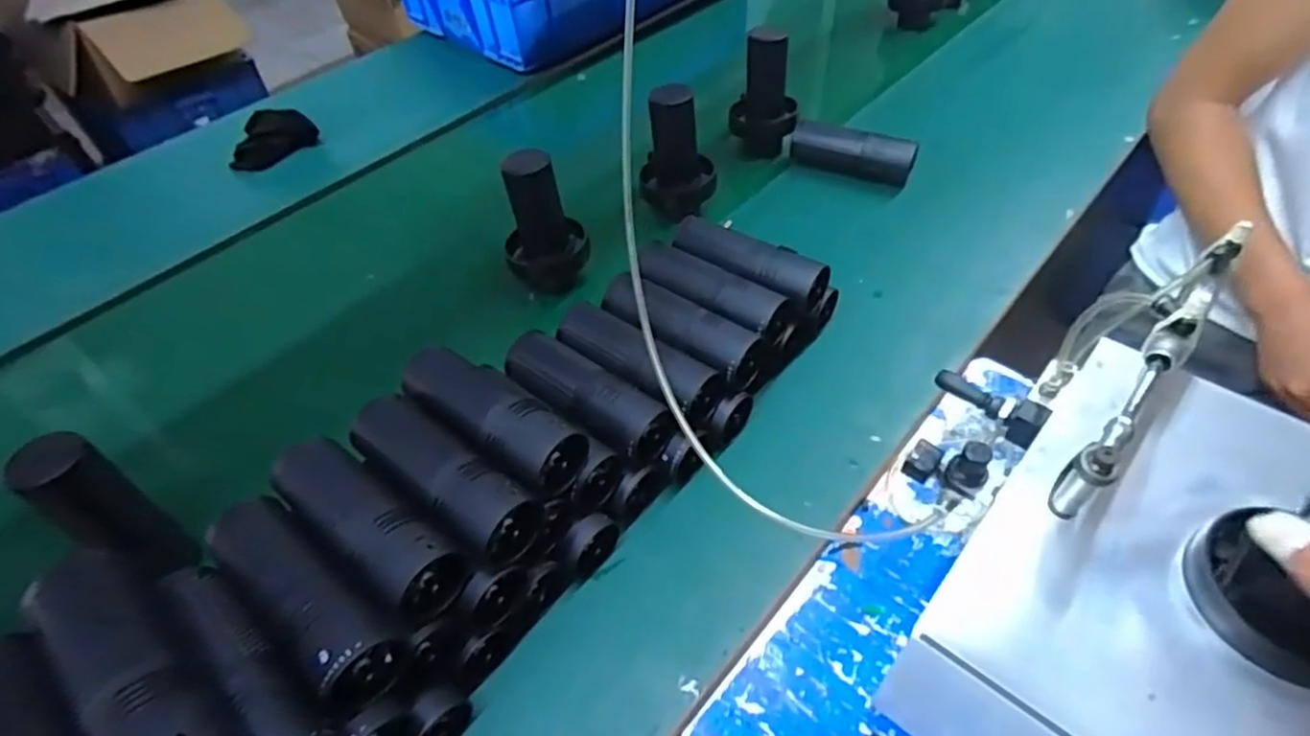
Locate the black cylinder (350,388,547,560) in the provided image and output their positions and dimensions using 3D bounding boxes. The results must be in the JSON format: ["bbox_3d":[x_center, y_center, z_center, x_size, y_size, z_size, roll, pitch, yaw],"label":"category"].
[{"bbox_3d":[-0.158,0.076,0.497,0.168,0.045,0.053,30,58,27],"label":"black cylinder"}]

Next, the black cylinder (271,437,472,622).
[{"bbox_3d":[-0.204,0.105,0.470,0.163,0.046,0.055,29,57,26],"label":"black cylinder"}]

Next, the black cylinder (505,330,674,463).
[{"bbox_3d":[-0.063,0.026,0.608,0.158,0.042,0.053,30,58,27],"label":"black cylinder"}]

